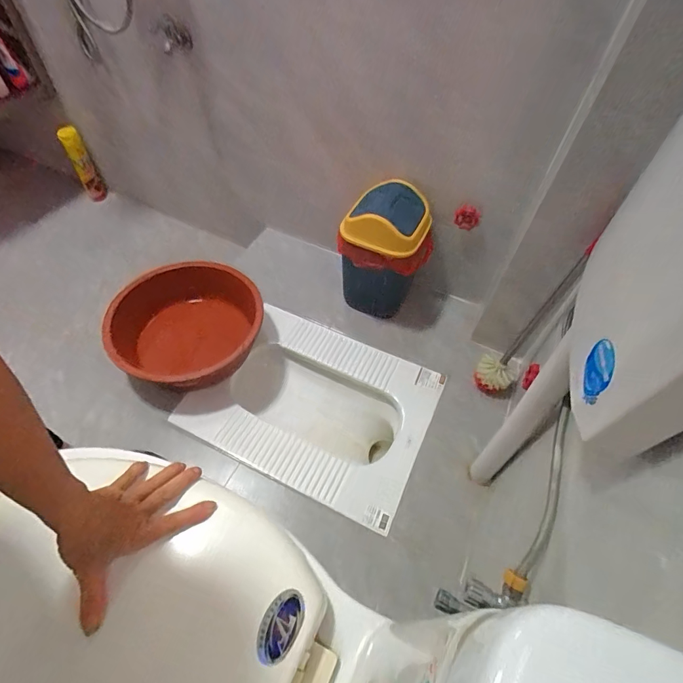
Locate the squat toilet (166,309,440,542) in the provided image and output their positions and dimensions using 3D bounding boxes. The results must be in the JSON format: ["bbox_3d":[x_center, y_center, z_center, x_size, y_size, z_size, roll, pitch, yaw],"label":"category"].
[{"bbox_3d":[-0.074,0.190,1.095,0.566,0.165,0.435,23,55,13],"label":"squat toilet"}]

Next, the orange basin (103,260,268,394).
[{"bbox_3d":[-0.428,-0.041,1.084,0.375,0.136,0.354,2,53,-2],"label":"orange basin"}]

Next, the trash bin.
[{"bbox_3d":[0.115,-0.242,1.144,0.235,0.326,0.194,21,55,12],"label":"trash bin"}]

